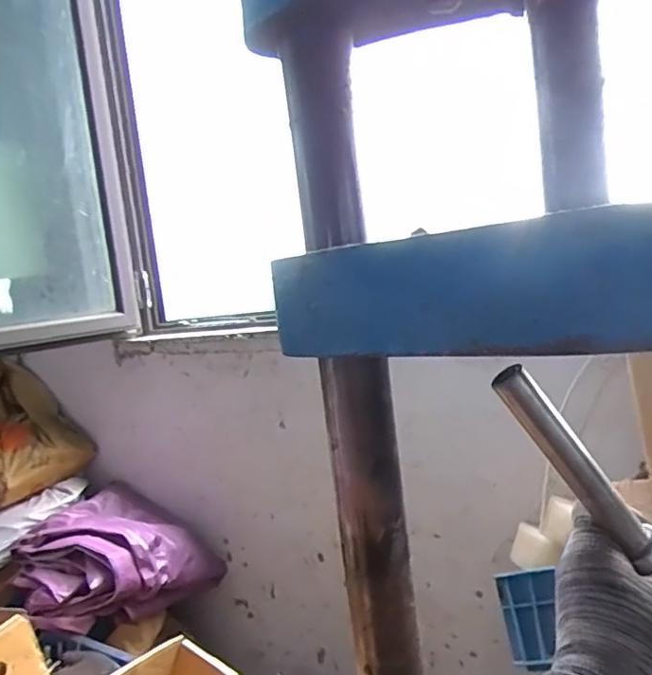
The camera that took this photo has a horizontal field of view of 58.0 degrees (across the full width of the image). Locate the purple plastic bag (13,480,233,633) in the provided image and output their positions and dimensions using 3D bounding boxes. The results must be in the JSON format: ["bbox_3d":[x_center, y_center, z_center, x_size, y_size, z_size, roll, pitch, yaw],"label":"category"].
[{"bbox_3d":[-0.493,0.511,1.372,0.364,0.210,0.391,-3,7,33],"label":"purple plastic bag"}]

